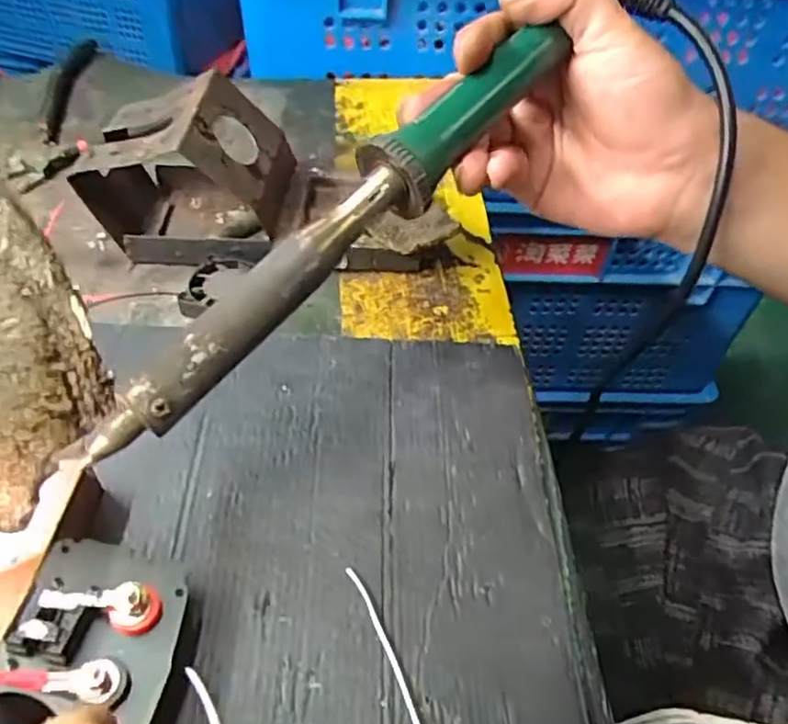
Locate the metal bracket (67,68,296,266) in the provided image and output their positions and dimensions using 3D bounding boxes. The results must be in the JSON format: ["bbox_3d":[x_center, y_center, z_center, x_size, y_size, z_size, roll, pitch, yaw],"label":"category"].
[{"bbox_3d":[-0.107,-0.102,0.360,0.098,0.080,0.073,8,48,4],"label":"metal bracket"}]

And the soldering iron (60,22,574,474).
[{"bbox_3d":[-0.016,-0.049,0.234,0.022,0.023,0.231,36,71,25],"label":"soldering iron"}]

